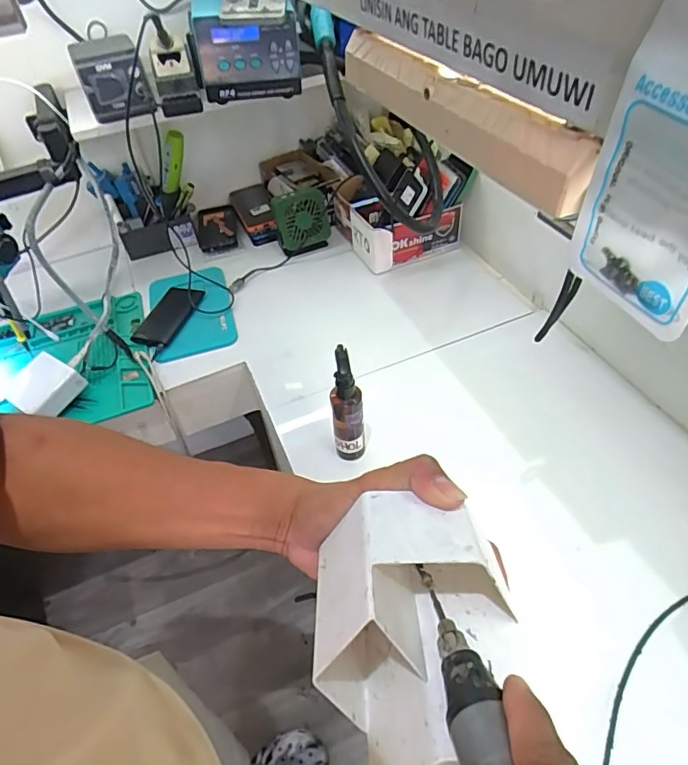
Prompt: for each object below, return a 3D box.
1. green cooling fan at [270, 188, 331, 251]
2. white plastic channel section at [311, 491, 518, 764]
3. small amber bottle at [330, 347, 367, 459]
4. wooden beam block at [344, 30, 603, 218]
[{"bbox_3d":[-0.082,-0.310,0.963,0.101,0.106,0.055,-14,48,-7],"label":"green cooling fan"},{"bbox_3d":[0.041,0.136,0.278,0.110,0.107,0.136,-3,30,2],"label":"white plastic channel section"},{"bbox_3d":[0.003,0.033,0.602,0.038,0.170,0.038,-6,47,0],"label":"small amber bottle"},{"bbox_3d":[0.070,-0.199,0.363,0.021,0.045,0.286,-21,49,-13],"label":"wooden beam block"}]

